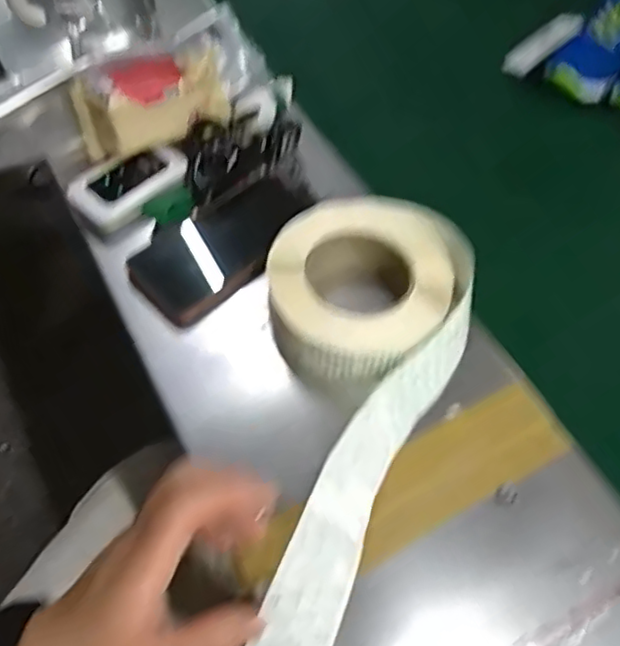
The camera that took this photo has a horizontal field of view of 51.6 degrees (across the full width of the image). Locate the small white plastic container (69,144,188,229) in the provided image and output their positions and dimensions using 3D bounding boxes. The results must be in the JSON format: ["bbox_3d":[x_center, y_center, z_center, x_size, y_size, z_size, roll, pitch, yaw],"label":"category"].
[{"bbox_3d":[-0.159,-0.126,0.562,0.102,0.016,0.059,-35,65,-21],"label":"small white plastic container"}]

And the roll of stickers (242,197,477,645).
[{"bbox_3d":[0.013,0.076,0.411,0.145,0.070,0.399,12,51,8],"label":"roll of stickers"}]

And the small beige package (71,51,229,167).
[{"bbox_3d":[-0.140,-0.198,0.575,0.134,0.053,0.075,-14,59,-9],"label":"small beige package"}]

